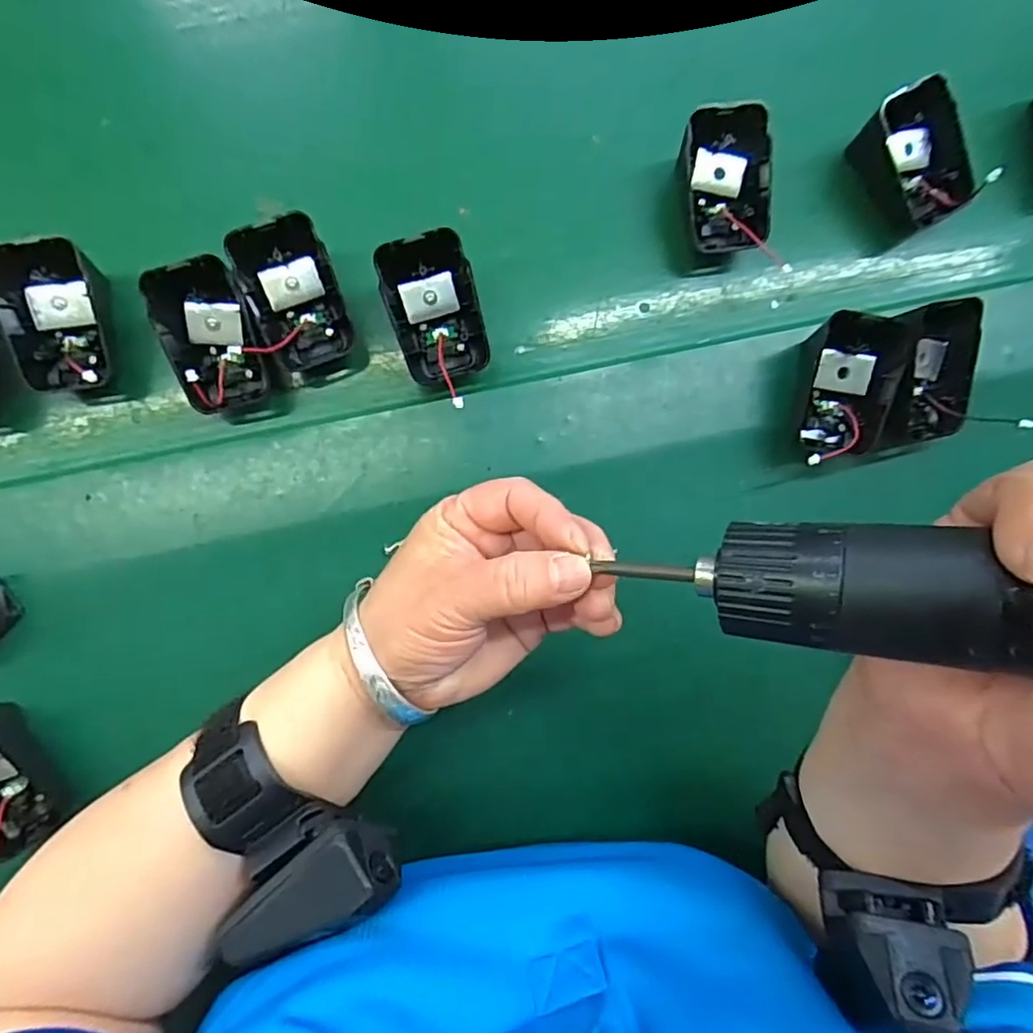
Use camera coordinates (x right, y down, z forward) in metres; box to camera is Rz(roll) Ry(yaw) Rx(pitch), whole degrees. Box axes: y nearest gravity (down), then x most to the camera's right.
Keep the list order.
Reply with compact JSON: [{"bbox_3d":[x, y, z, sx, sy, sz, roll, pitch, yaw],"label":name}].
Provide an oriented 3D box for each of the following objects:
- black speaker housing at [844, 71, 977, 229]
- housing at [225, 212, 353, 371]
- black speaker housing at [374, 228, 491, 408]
[{"bbox_3d":[0.214,-0.192,0.336,0.046,0.038,0.068,-20,91,-4],"label":"black speaker housing"},{"bbox_3d":[-0.111,-0.113,0.312,0.042,0.026,0.069,-18,116,-4],"label":"housing"},{"bbox_3d":[-0.041,-0.103,0.314,0.046,0.031,0.069,-21,92,-4],"label":"black speaker housing"}]

